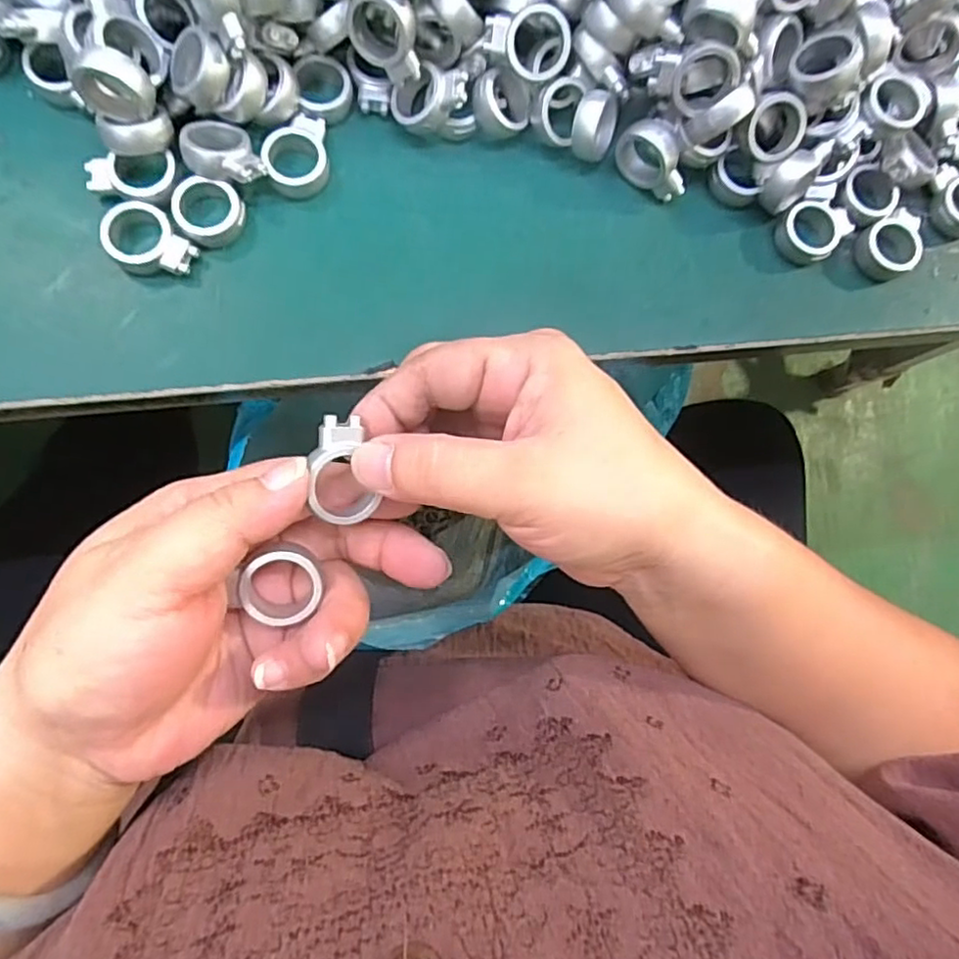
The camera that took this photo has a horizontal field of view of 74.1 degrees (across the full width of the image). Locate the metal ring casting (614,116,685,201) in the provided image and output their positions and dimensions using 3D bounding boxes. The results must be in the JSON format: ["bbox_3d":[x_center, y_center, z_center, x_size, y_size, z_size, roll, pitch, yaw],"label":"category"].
[{"bbox_3d":[0.075,-0.136,0.271,0.034,0.026,0.015,39,80,-1],"label":"metal ring casting"}]

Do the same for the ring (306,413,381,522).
[{"bbox_3d":[-0.043,-0.004,0.198,0.020,0.004,0.032,-11,93,-29],"label":"ring"}]

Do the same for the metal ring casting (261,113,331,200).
[{"bbox_3d":[-0.074,-0.134,0.260,0.024,0.011,0.033,7,82,-6],"label":"metal ring casting"}]

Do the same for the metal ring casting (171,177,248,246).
[{"bbox_3d":[-0.108,-0.106,0.253,0.026,0.010,0.025,1,83,-6],"label":"metal ring casting"}]

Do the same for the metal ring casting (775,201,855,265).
[{"bbox_3d":[0.148,-0.112,0.282,0.026,0.008,0.030,45,80,0],"label":"metal ring casting"}]

